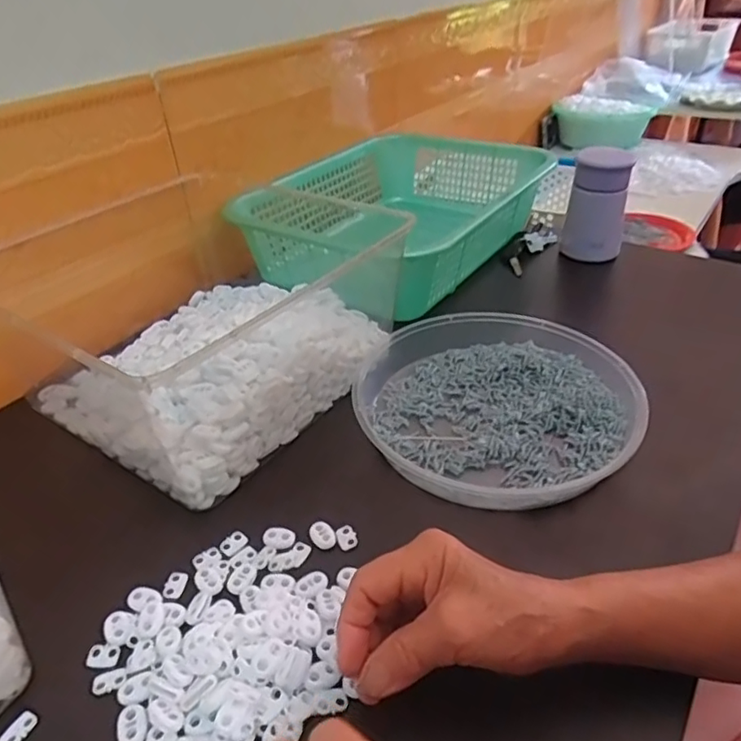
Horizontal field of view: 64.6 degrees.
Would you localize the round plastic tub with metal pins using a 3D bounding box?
[{"bbox_3d":[0.104,0.026,0.500,0.224,0.034,0.220,-2,36,1],"label":"round plastic tub with metal pins"}]

